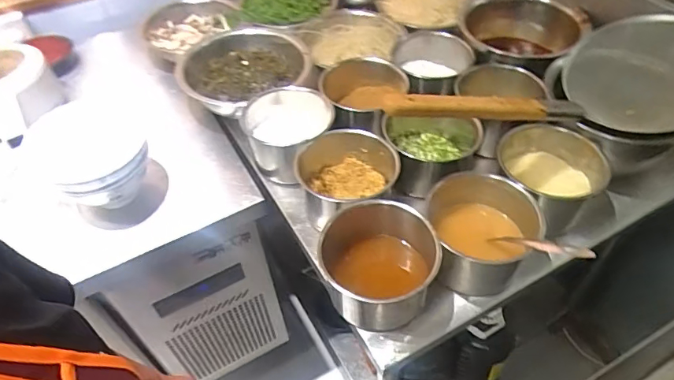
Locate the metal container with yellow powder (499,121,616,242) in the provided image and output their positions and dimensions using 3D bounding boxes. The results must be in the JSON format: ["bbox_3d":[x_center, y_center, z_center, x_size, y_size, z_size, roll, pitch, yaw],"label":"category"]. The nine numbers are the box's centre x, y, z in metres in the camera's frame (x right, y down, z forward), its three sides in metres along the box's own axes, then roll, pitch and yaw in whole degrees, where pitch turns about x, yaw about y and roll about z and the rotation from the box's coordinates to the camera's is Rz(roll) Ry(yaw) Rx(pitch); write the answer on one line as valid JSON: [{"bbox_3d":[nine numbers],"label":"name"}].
[{"bbox_3d":[0.374,-0.019,0.832,0.165,0.106,0.160,4,50,7],"label":"metal container with yellow powder"}]

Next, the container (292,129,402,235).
[{"bbox_3d":[0.018,-0.010,0.839,0.183,0.116,0.167,-5,50,0],"label":"container"}]

